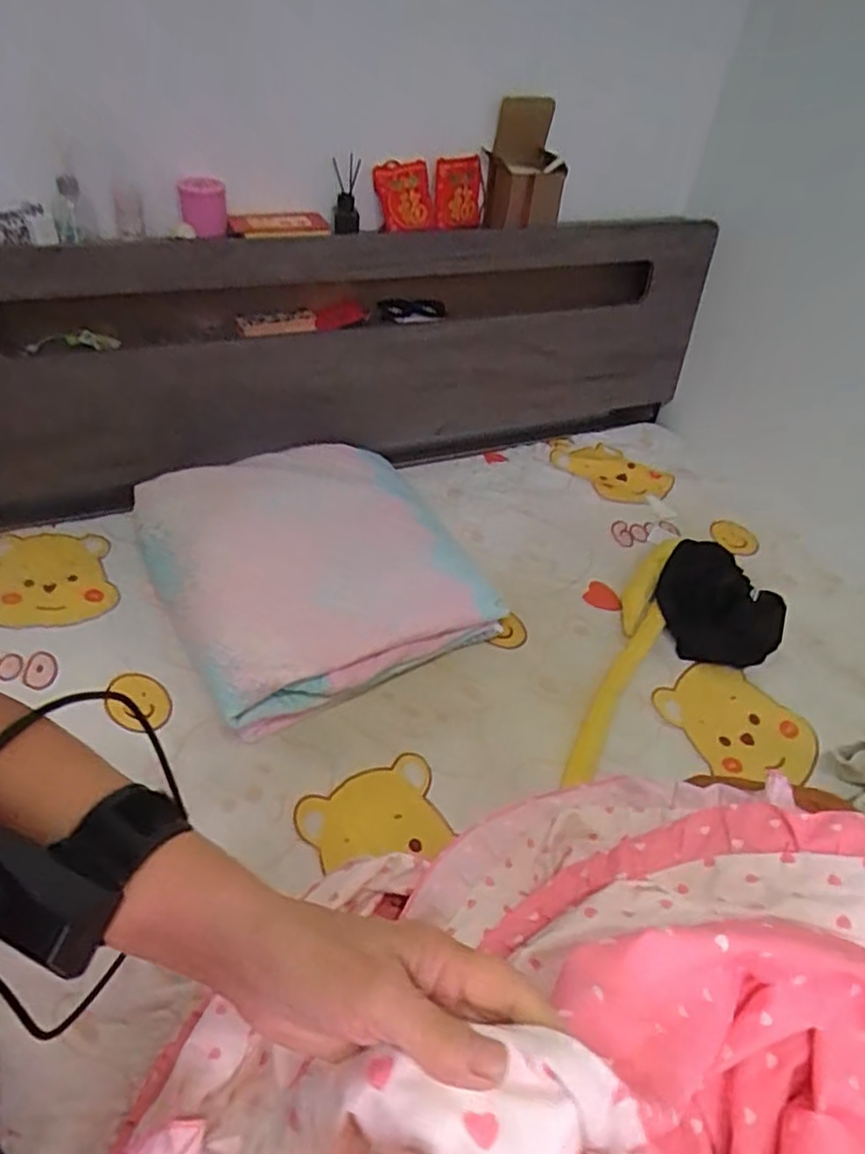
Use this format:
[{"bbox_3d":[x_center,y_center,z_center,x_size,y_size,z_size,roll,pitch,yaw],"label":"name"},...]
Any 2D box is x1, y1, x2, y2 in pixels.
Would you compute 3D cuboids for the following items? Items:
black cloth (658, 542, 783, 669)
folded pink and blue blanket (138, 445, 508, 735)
[{"bbox_3d":[0.520,0.045,1.237,0.209,0.065,0.254,20,45,13],"label":"black cloth"},{"bbox_3d":[-0.193,-0.029,1.122,0.477,0.142,0.473,-22,52,-26],"label":"folded pink and blue blanket"}]

